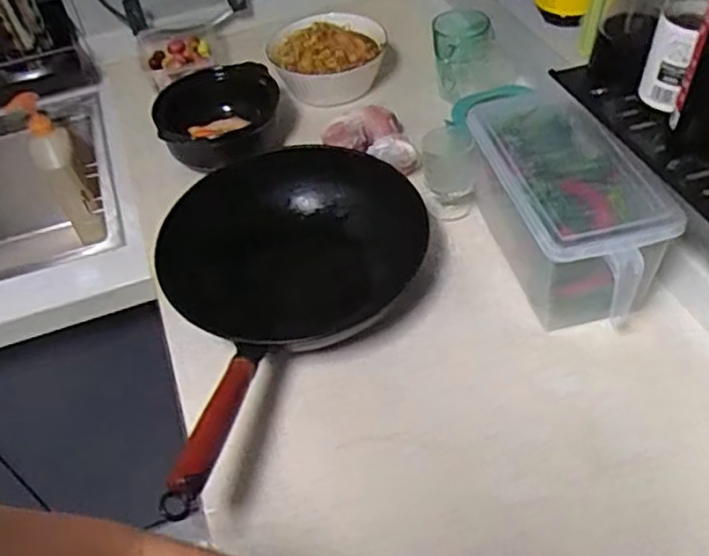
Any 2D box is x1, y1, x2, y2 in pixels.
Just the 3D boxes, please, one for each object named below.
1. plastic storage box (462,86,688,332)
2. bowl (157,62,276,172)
[{"bbox_3d":[0.250,-0.079,0.840,0.153,0.156,0.283,-11,47,-4],"label":"plastic storage box"},{"bbox_3d":[-0.207,-0.244,1.071,0.194,0.069,0.191,-4,47,4],"label":"bowl"}]

